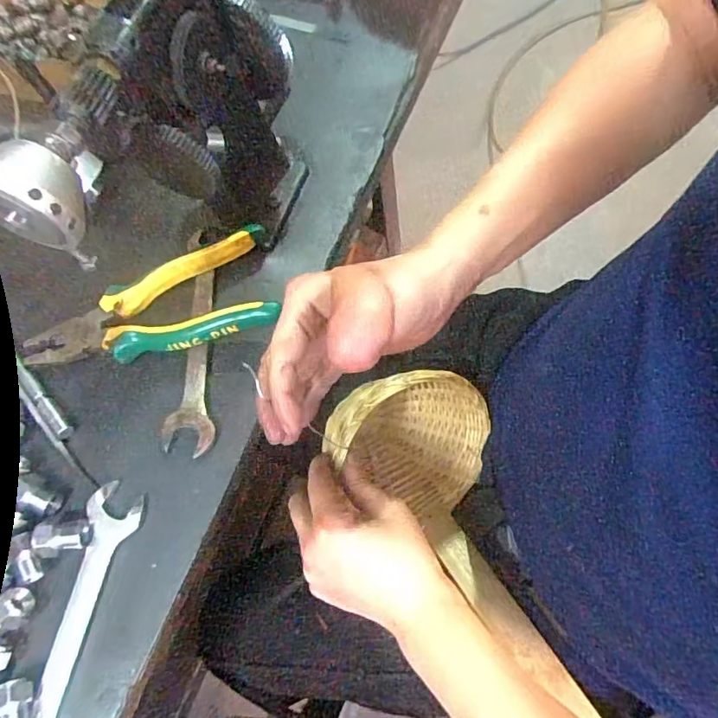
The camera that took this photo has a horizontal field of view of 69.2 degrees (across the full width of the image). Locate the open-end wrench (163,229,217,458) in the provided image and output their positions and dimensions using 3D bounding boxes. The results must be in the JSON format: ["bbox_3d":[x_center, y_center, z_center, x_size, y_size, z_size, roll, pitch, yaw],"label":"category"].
[{"bbox_3d":[-0.124,-0.015,0.384,0.035,0.012,0.169,-7,68,4],"label":"open-end wrench"}]

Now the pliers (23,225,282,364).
[{"bbox_3d":[-0.157,-0.041,0.381,0.183,0.031,0.084,-16,68,0],"label":"pliers"}]

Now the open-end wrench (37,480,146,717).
[{"bbox_3d":[-0.179,0.172,0.325,0.035,0.006,0.181,10,70,10],"label":"open-end wrench"}]

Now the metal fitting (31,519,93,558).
[{"bbox_3d":[-0.191,0.115,0.336,0.032,0.013,0.021,-4,71,0],"label":"metal fitting"}]

